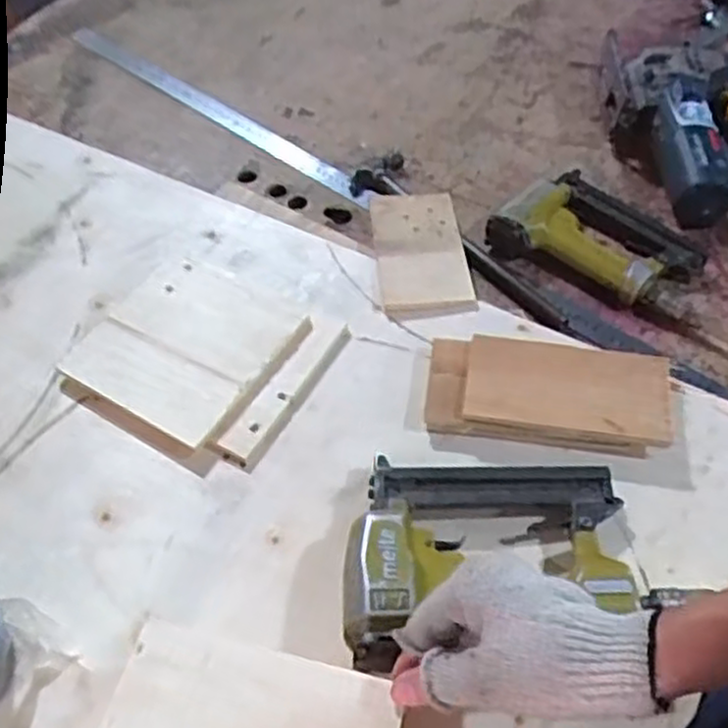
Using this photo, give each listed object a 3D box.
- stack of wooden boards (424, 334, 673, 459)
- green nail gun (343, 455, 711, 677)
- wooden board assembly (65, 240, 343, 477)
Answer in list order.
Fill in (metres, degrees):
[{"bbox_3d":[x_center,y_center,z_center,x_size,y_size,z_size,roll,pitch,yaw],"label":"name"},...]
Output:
[{"bbox_3d":[0.163,0.023,0.695,0.209,0.026,0.099,6,55,7],"label":"stack of wooden boards"},{"bbox_3d":[0.102,0.148,0.585,0.224,0.060,0.166,2,54,4],"label":"green nail gun"},{"bbox_3d":[-0.160,-0.013,0.744,0.234,0.031,0.199,26,59,20],"label":"wooden board assembly"}]

